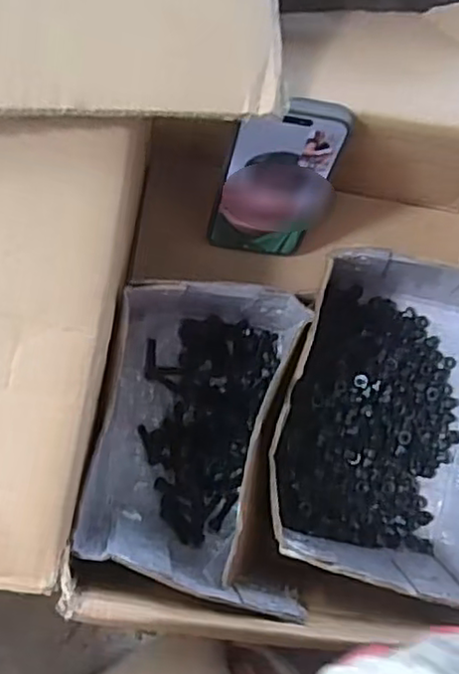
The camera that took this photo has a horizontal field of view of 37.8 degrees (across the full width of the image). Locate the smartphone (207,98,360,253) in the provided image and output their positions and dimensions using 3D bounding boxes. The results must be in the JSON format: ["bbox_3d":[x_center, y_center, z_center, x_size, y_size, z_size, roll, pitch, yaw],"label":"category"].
[{"bbox_3d":[0.031,-0.102,0.460,0.069,0.155,0.010,7,63,-9],"label":"smartphone"}]

